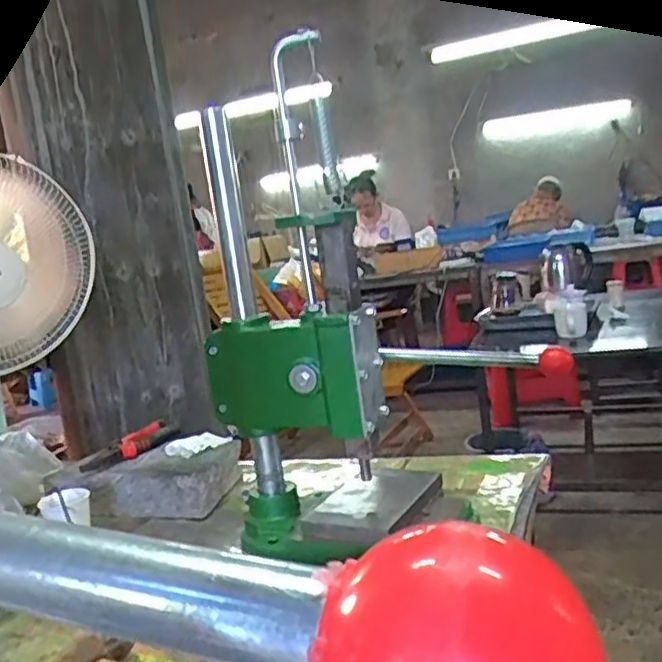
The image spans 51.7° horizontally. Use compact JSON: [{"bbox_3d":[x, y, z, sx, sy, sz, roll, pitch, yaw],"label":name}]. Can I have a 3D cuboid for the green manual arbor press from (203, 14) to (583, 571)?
[{"bbox_3d":[0.018,-0.022,0.749,0.291,0.472,0.155,-10,9,-19],"label":"green manual arbor press"}]

